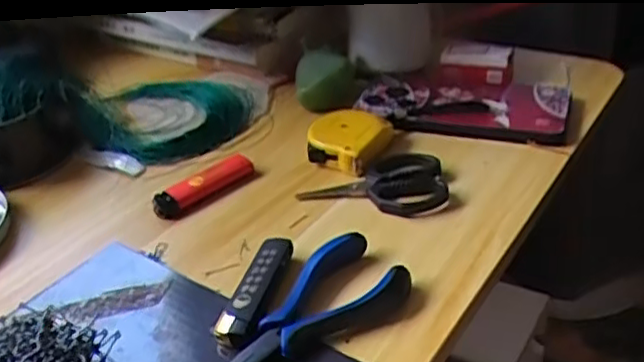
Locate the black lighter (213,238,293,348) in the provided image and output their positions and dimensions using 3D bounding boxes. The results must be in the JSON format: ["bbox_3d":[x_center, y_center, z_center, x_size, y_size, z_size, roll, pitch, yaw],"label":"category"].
[{"bbox_3d":[-0.036,0.060,0.363,0.021,0.015,0.076,5,34,15],"label":"black lighter"}]

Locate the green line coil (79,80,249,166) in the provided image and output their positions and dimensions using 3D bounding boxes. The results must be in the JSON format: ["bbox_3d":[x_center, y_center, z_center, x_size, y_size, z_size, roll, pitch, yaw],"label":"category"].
[{"bbox_3d":[-0.140,-0.057,0.552,0.147,0.019,0.124,6,34,16],"label":"green line coil"}]

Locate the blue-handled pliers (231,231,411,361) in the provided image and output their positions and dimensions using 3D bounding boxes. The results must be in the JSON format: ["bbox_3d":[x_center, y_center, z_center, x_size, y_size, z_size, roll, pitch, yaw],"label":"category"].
[{"bbox_3d":[-0.010,0.070,0.344,0.120,0.014,0.056,-27,39,-30],"label":"blue-handled pliers"}]

